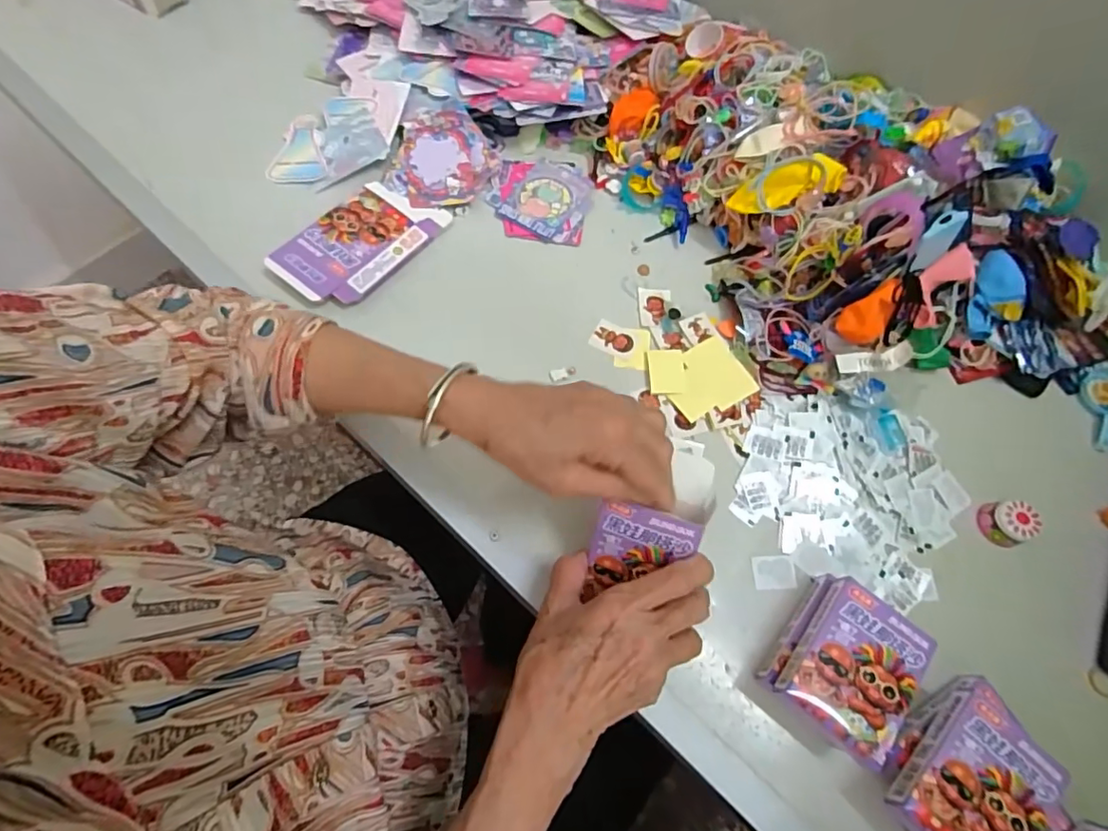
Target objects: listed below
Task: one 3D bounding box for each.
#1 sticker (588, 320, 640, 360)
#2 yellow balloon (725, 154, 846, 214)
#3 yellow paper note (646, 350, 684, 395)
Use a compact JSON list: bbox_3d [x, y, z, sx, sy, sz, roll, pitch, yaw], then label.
[{"bbox_3d":[0.054,-0.067,0.480,0.041,0.004,0.029,22,70,6],"label":"sticker"},{"bbox_3d":[0.198,-0.192,0.467,0.093,0.025,0.037,-14,69,15],"label":"yellow balloon"},{"bbox_3d":[0.096,-0.038,0.467,0.029,0.004,0.042,1,69,-2],"label":"yellow paper note"}]

